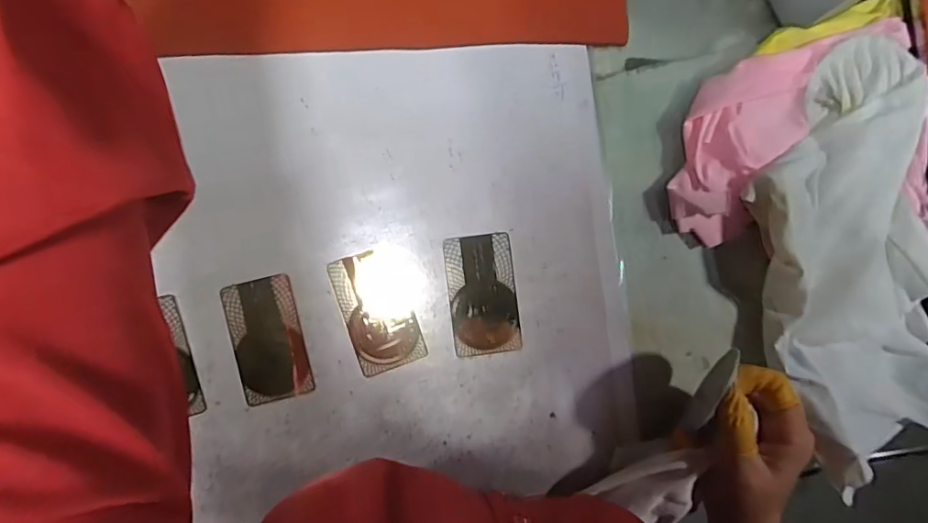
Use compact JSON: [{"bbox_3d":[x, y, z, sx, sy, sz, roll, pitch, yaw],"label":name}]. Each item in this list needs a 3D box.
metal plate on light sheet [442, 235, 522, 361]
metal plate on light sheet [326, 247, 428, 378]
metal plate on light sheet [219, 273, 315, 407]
[{"bbox_3d":[0.014,0.024,0.373,0.048,0.004,0.086,-7,91,-3],"label":"metal plate on light sheet"},{"bbox_3d":[-0.062,0.036,0.369,0.049,0.004,0.085,-18,91,-3],"label":"metal plate on light sheet"},{"bbox_3d":[-0.139,0.056,0.366,0.049,0.004,0.086,-14,91,-1],"label":"metal plate on light sheet"}]

